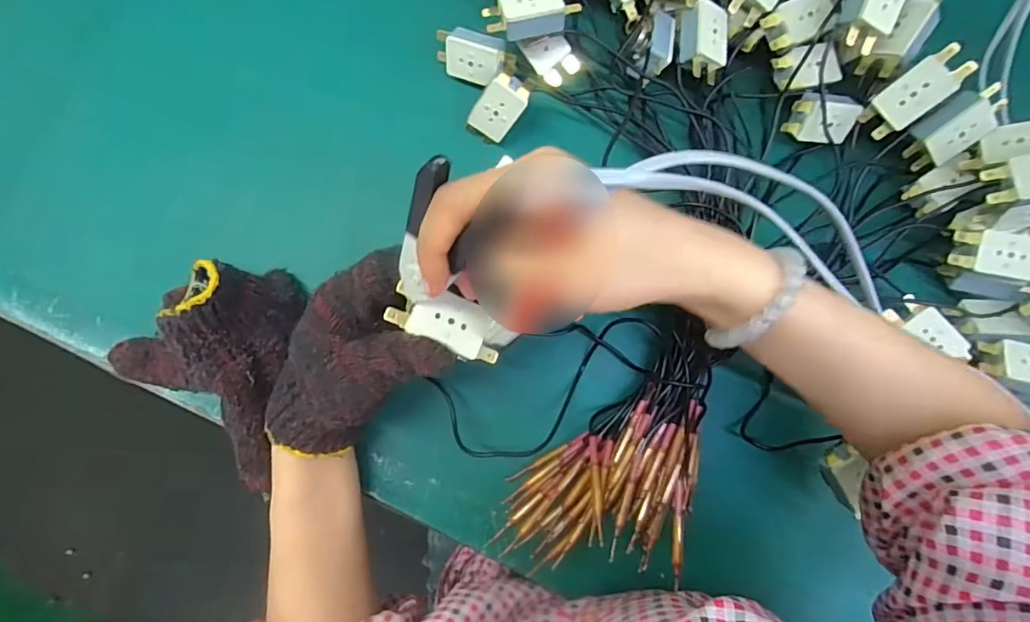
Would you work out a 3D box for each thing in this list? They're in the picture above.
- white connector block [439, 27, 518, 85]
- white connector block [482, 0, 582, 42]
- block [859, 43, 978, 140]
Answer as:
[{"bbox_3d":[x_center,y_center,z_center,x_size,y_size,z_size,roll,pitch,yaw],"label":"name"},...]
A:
[{"bbox_3d":[-0.026,-0.177,0.366,0.054,0.031,0.017,23,43,4],"label":"white connector block"},{"bbox_3d":[0.010,-0.190,0.331,0.058,0.012,0.029,-13,86,-1],"label":"white connector block"},{"bbox_3d":[0.257,-0.140,0.337,0.026,0.014,0.060,48,132,3],"label":"block"}]

